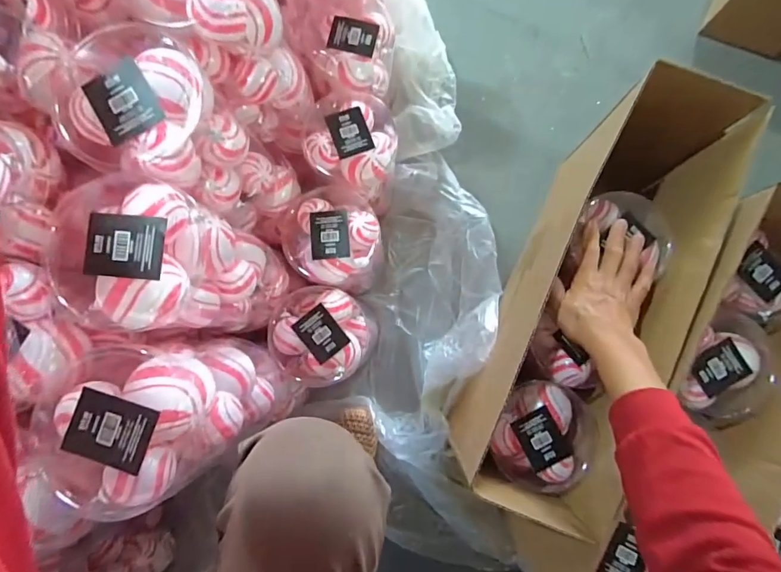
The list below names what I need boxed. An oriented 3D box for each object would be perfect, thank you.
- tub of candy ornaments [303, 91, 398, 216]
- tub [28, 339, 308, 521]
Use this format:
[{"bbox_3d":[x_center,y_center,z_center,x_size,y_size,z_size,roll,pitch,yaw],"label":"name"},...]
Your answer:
[{"bbox_3d":[-0.040,-0.196,0.586,0.124,0.089,0.124,26,86,5],"label":"tub of candy ornaments"},{"bbox_3d":[-0.209,0.118,0.428,0.136,0.228,0.115,-12,84,2],"label":"tub"}]

